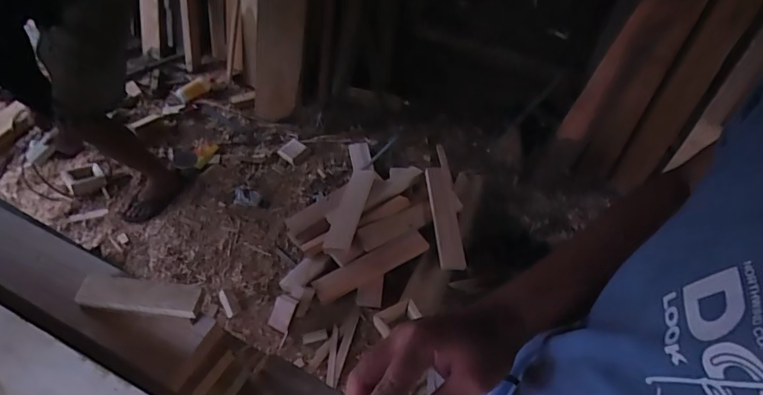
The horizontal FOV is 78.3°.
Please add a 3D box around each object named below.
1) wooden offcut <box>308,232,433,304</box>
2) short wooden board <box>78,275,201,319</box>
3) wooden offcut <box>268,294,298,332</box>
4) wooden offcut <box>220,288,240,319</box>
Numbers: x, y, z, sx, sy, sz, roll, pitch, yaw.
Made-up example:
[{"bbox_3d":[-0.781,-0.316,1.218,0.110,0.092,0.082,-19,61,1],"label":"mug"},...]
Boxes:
[{"bbox_3d":[-0.033,0.222,1.542,0.396,0.017,0.082,-25,83,-13],"label":"wooden offcut"},{"bbox_3d":[-0.268,0.109,0.525,0.138,0.016,0.034,7,47,1],"label":"short wooden board"},{"bbox_3d":[-0.310,0.361,1.468,0.072,0.014,0.109,19,94,14],"label":"wooden offcut"},{"bbox_3d":[-0.489,0.336,1.509,0.044,0.027,0.099,-24,57,-17],"label":"wooden offcut"}]

